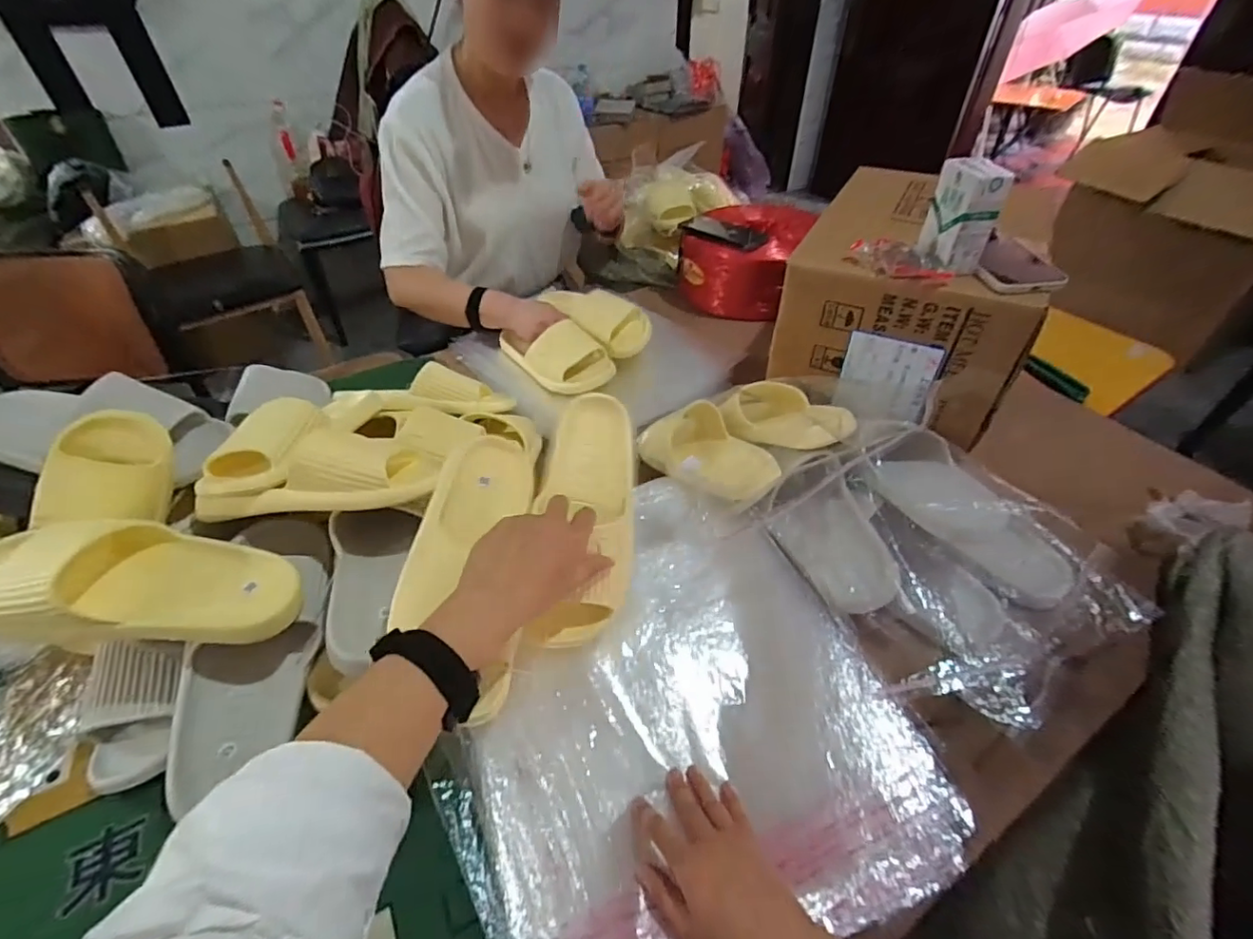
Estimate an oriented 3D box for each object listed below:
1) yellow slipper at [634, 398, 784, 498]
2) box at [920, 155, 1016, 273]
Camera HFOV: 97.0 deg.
[{"bbox_3d":[0.097,-0.030,0.680,0.109,0.065,0.195,-24,33,-23],"label":"yellow slipper"},{"bbox_3d":[0.381,-0.290,0.627,0.043,0.103,0.076,-2,44,-2],"label":"box"}]

